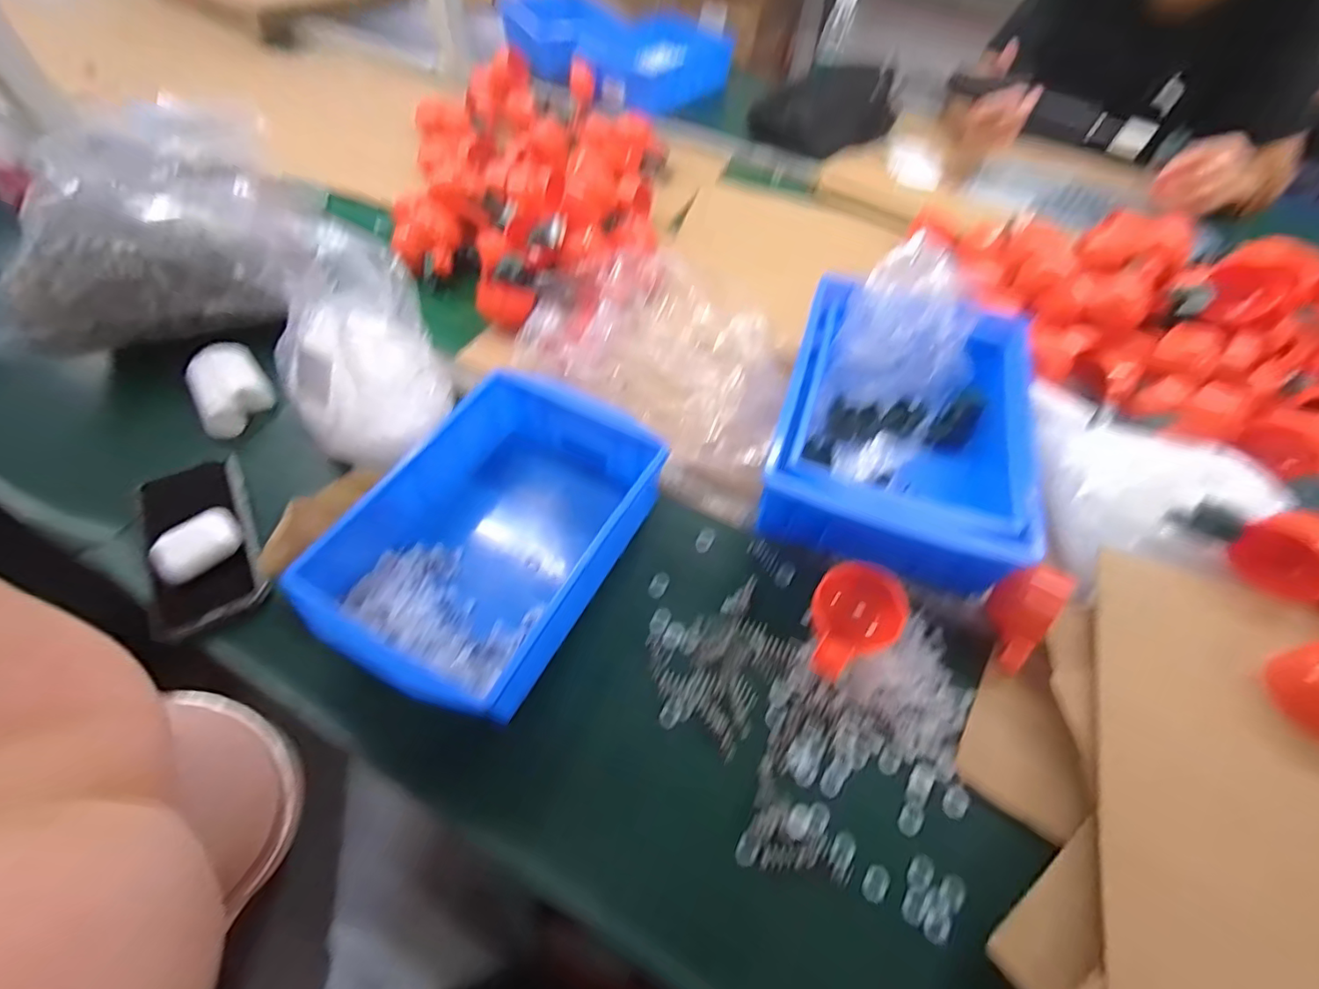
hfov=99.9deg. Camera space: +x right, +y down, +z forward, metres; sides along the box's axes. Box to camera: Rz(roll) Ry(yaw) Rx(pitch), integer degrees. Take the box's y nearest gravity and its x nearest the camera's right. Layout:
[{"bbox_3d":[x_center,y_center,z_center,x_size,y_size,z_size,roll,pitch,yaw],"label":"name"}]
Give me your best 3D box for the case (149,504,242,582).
[{"bbox_3d":[-0.363,0.038,0.435,0.039,0.026,0.060,30,61,16],"label":"case"}]

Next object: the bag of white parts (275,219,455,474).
[{"bbox_3d":[-0.251,-0.114,0.457,0.128,0.148,0.118,-24,61,-17],"label":"bag of white parts"}]

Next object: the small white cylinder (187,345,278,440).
[{"bbox_3d":[-0.420,-0.105,0.543,0.062,0.034,0.100,-29,62,-19],"label":"small white cylinder"}]

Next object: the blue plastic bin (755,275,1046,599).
[{"bbox_3d":[0.216,-0.069,0.501,0.203,0.079,0.286,17,59,9],"label":"blue plastic bin"}]

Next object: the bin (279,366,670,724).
[{"bbox_3d":[-0.119,0.026,0.440,0.172,0.077,0.266,25,61,14],"label":"bin"}]

